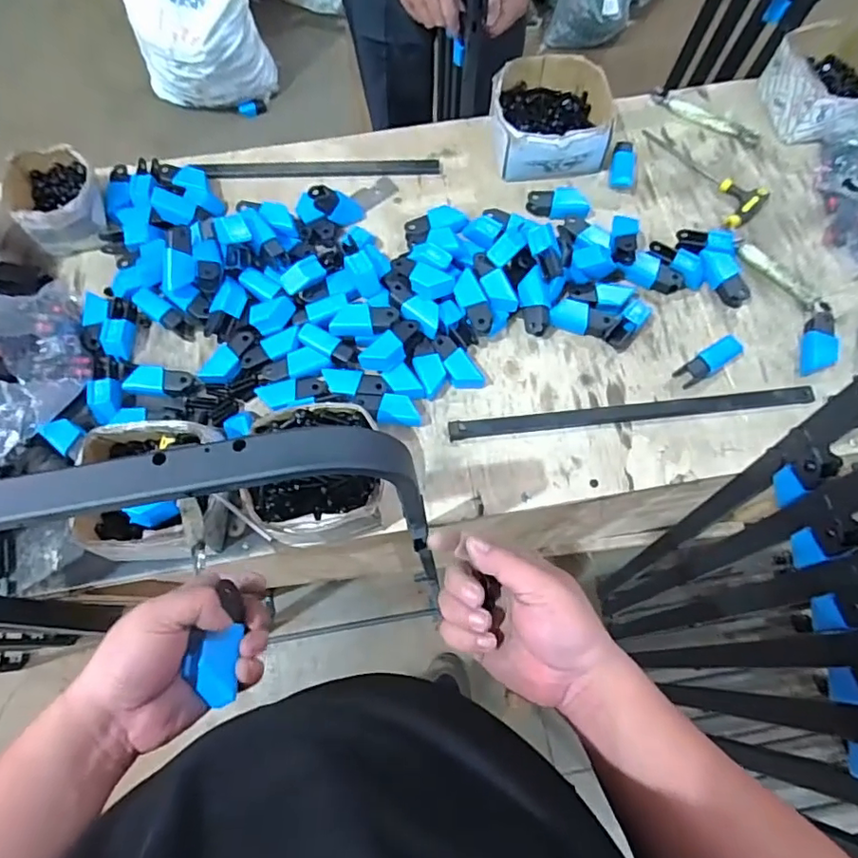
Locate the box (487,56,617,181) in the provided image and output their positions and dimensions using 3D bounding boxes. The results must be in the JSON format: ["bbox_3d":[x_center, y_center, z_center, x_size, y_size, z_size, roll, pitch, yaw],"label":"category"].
[{"bbox_3d":[0.178,-0.456,0.810,0.172,0.077,0.177,1,71,1],"label":"box"}]

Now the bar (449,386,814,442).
[{"bbox_3d":[0.253,-0.021,0.679,0.448,0.012,0.026,-6,71,-1],"label":"bar"}]

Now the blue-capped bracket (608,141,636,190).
[{"bbox_3d":[0.284,-0.383,0.801,0.033,0.030,0.076,7,71,3],"label":"blue-capped bracket"}]

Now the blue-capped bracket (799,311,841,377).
[{"bbox_3d":[0.497,-0.112,0.697,0.035,0.031,0.091,13,72,5],"label":"blue-capped bracket"}]

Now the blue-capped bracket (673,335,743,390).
[{"bbox_3d":[0.354,-0.084,0.693,0.088,0.033,0.029,-32,74,-10],"label":"blue-capped bracket"}]

